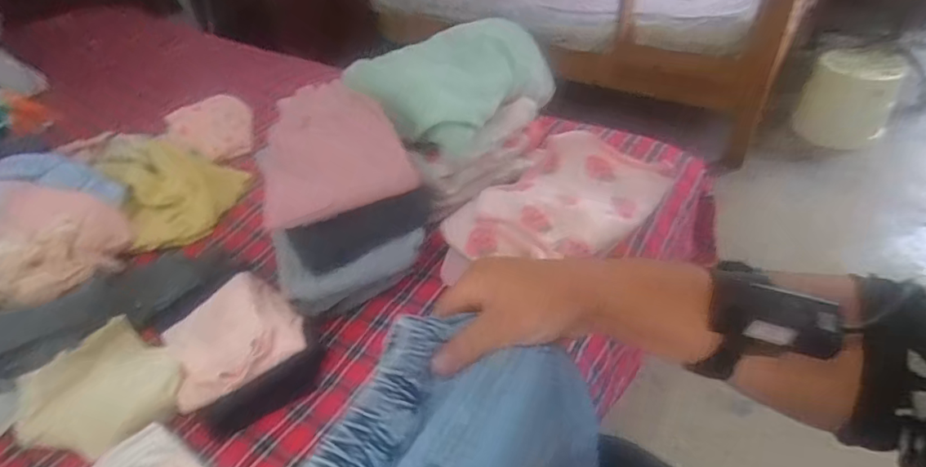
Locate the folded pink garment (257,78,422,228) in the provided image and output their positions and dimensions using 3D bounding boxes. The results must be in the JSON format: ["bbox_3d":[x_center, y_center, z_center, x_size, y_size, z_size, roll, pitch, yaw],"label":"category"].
[{"bbox_3d":[-0.177,-0.123,0.709,0.192,0.065,0.223,-14,42,-10],"label":"folded pink garment"}]

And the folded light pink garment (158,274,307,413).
[{"bbox_3d":[-0.282,0.117,0.650,0.154,0.035,0.160,-24,44,-19],"label":"folded light pink garment"}]

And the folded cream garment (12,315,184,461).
[{"bbox_3d":[-0.426,0.187,0.624,0.185,0.034,0.158,23,49,28],"label":"folded cream garment"}]

